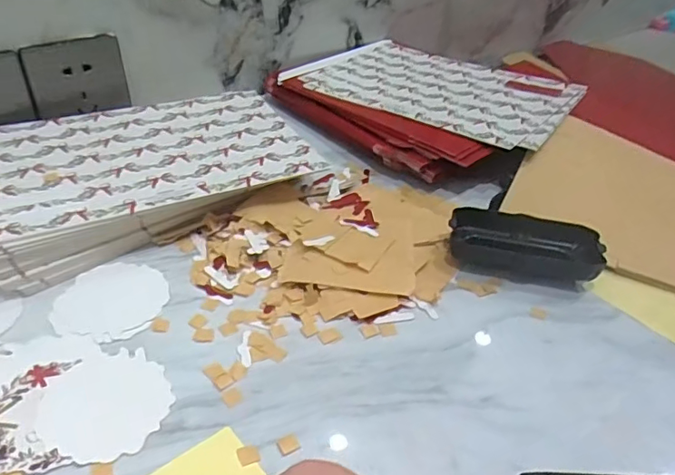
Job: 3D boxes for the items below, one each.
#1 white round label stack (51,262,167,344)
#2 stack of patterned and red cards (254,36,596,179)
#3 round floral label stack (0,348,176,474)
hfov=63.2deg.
[{"bbox_3d":[-0.152,0.041,0.372,0.069,0.004,0.070,3,39,-2],"label":"white round label stack"},{"bbox_3d":[0.093,-0.160,0.601,0.232,0.040,0.294,-29,50,-35],"label":"stack of patterned and red cards"},{"bbox_3d":[-0.142,0.094,0.302,0.093,0.004,0.069,-10,41,-17],"label":"round floral label stack"}]

